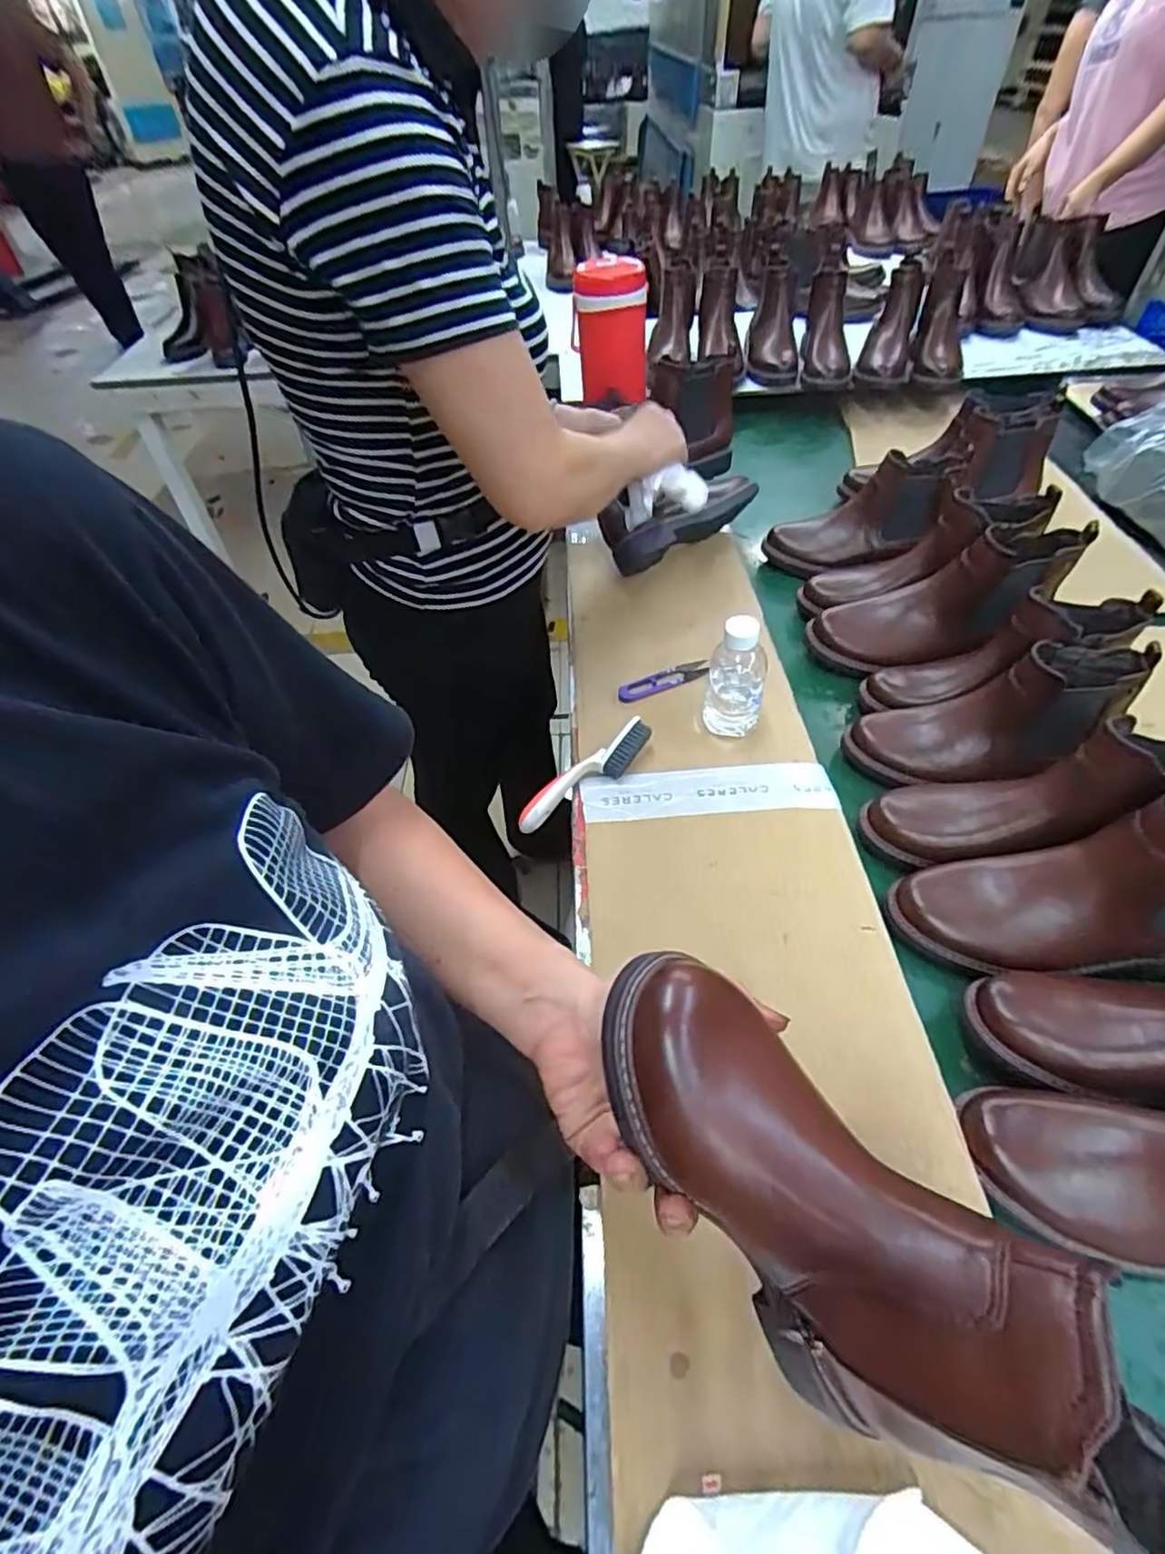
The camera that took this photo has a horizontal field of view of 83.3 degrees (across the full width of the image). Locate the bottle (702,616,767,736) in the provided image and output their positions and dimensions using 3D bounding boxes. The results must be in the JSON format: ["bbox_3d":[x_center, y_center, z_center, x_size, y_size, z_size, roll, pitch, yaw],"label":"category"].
[{"bbox_3d":[0.157,-0.101,0.674,0.057,0.132,0.048,10,53,10],"label":"bottle"}]

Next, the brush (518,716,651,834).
[{"bbox_3d":[0.002,-0.003,0.669,0.162,0.040,0.023,-31,57,-21],"label":"brush"}]

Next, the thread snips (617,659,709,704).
[{"bbox_3d":[0.097,-0.112,0.776,0.114,0.018,0.028,-16,51,-7],"label":"thread snips"}]

